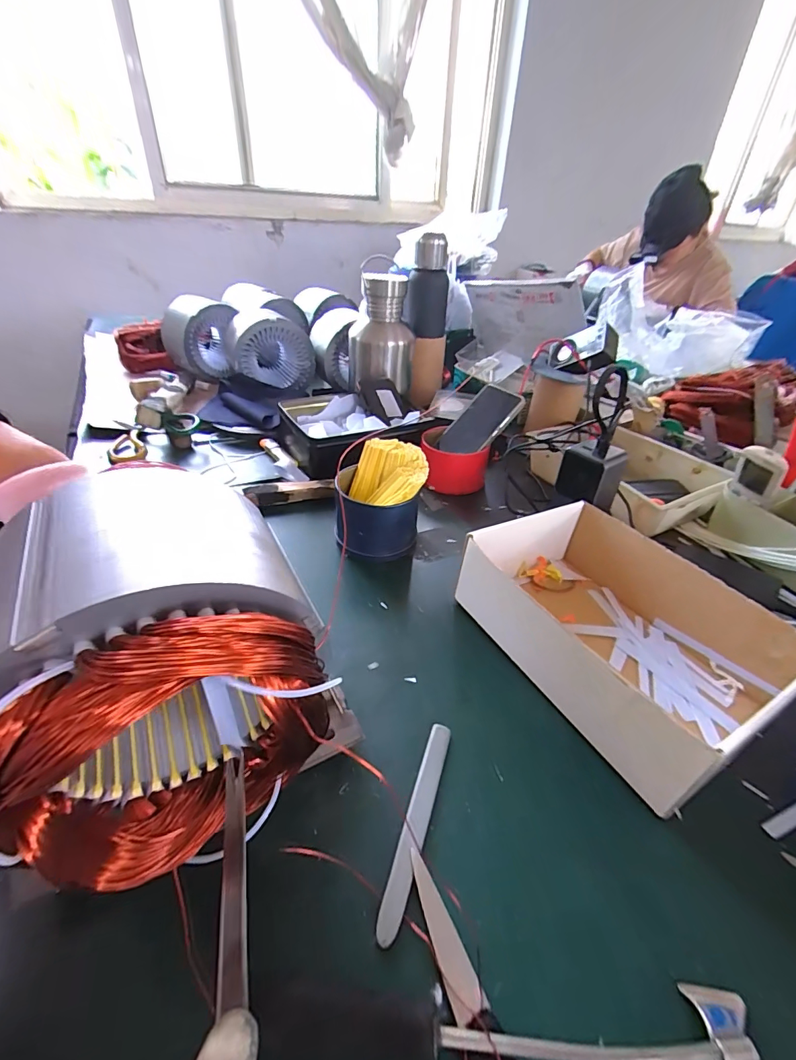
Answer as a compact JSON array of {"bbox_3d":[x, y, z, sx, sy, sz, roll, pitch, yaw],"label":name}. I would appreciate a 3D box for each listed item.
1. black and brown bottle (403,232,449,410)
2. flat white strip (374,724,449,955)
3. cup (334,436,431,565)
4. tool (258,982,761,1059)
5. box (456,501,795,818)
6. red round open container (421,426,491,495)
[{"bbox_3d":[0.055,-0.387,0.845,0.073,0.309,0.073,10,37,10],"label":"black and brown bottle"},{"bbox_3d":[0.013,0.188,0.285,0.014,0.004,0.129,21,37,9],"label":"flat white strip"},{"bbox_3d":[-0.022,-0.036,0.509,0.098,0.096,0.104,2,36,-1],"label":"cup"},{"bbox_3d":[0.054,0.236,0.208,0.234,0.017,0.026,2,36,-2],"label":"tool"},{"bbox_3d":[0.197,0.078,0.391,0.196,0.075,0.240,-15,39,-27],"label":"box"},{"bbox_3d":[0.078,-0.108,0.658,0.091,0.068,0.091,2,36,-1],"label":"red round open container"}]

